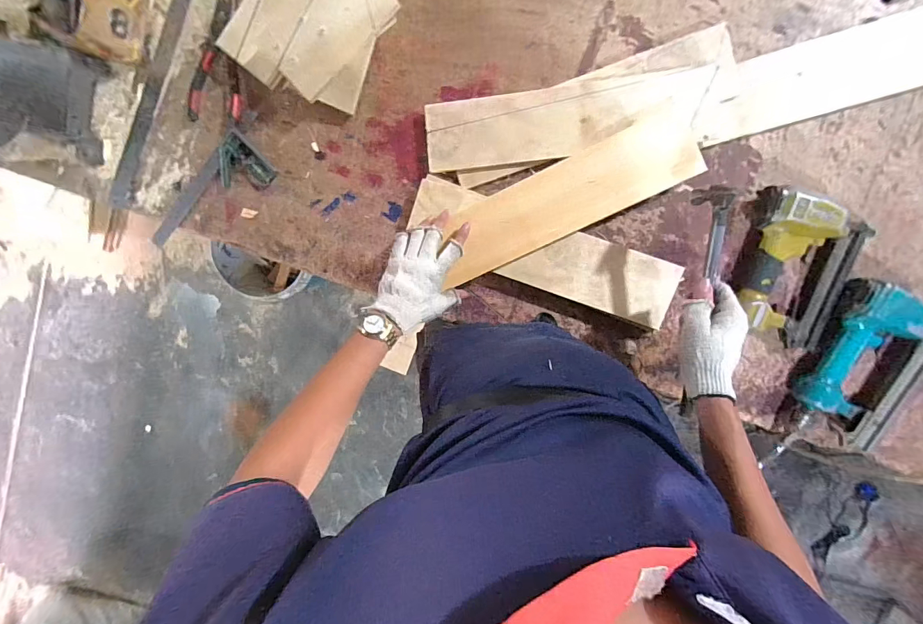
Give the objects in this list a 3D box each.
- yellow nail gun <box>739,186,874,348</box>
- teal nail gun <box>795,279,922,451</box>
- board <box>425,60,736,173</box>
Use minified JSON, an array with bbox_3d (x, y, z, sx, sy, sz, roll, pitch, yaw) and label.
[{"bbox_3d":[0.477,-0.057,0.553,0.148,0.053,0.212,7,94,5],"label":"yellow nail gun"},{"bbox_3d":[0.573,0.078,0.558,0.159,0.055,0.205,30,96,2],"label":"teal nail gun"},{"bbox_3d":[0.160,-0.279,0.569,0.423,0.015,0.103,-4,97,7],"label":"board"}]

